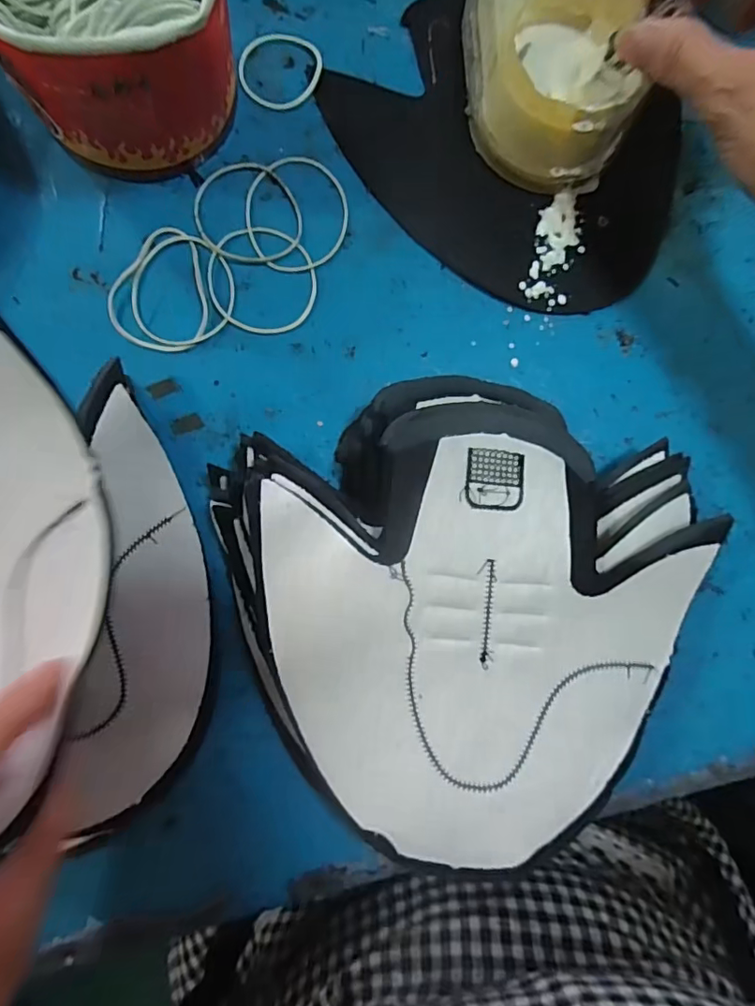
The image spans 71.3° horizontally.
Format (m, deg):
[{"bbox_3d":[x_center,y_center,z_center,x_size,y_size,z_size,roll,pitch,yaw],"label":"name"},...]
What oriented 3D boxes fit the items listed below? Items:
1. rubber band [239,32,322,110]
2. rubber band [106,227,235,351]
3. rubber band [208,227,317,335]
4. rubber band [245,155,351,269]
[{"bbox_3d":[-0.051,-0.226,0.273,0.041,0.004,0.042,1,85,-6],"label":"rubber band"},{"bbox_3d":[-0.098,-0.101,0.256,0.054,0.004,0.061,30,83,-3],"label":"rubber band"},{"bbox_3d":[-0.057,-0.111,0.261,0.052,0.004,0.055,-4,85,-6],"label":"rubber band"},{"bbox_3d":[-0.041,-0.148,0.266,0.051,0.004,0.062,-4,85,-6],"label":"rubber band"}]

